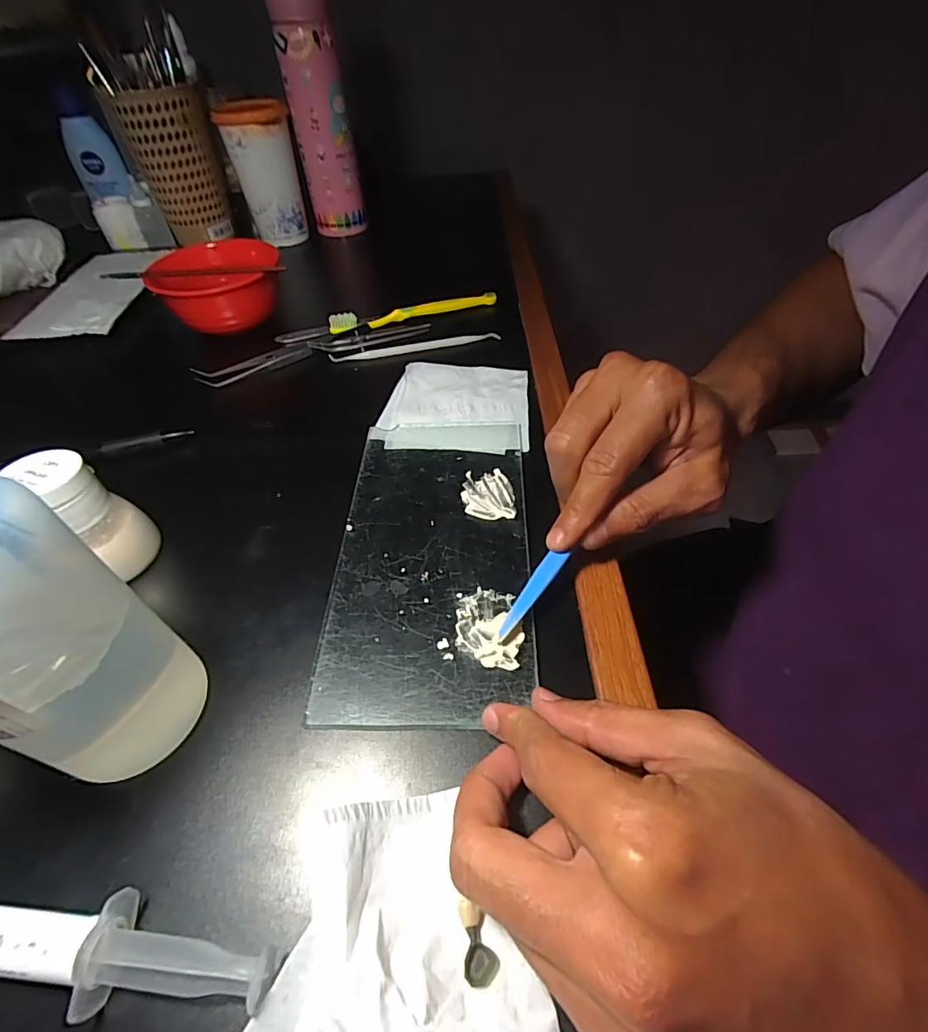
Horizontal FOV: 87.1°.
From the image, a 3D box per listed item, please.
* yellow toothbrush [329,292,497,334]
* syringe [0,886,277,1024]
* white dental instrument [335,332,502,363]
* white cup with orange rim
[{"bbox_3d":[-0.044,-0.185,0.443,0.153,0.013,0.011,-15,49,-12],"label":"yellow toothbrush"},{"bbox_3d":[-0.126,0.137,0.156,0.132,0.015,0.026,3,48,5],"label":"syringe"},{"bbox_3d":[-0.040,-0.143,0.411,0.141,0.011,0.008,-12,48,-9],"label":"white dental instrument"},{"bbox_3d":[-0.227,-0.388,0.554,0.067,0.128,0.069,-20,50,-15],"label":"white cup with orange rim"}]

